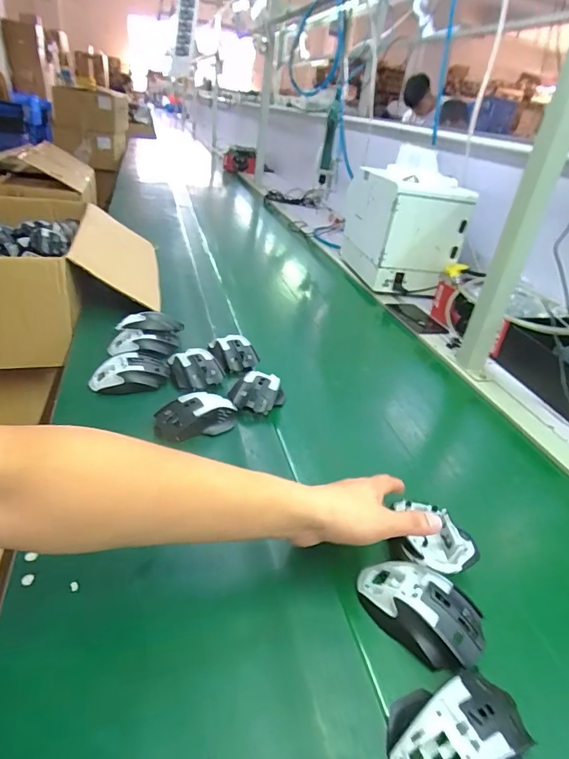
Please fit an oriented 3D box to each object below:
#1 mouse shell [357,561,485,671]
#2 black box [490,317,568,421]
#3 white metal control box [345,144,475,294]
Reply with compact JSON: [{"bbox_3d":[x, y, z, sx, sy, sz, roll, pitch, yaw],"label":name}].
[{"bbox_3d":[0.126,0.216,0.415,0.115,0.039,0.066,19,34,20],"label":"mouse shell"},{"bbox_3d":[0.533,-0.012,0.797,0.153,0.089,0.265,-7,34,-19],"label":"black box"},{"bbox_3d":[0.314,-0.431,1.182,0.200,0.311,0.310,-1,33,-14],"label":"white metal control box"}]

